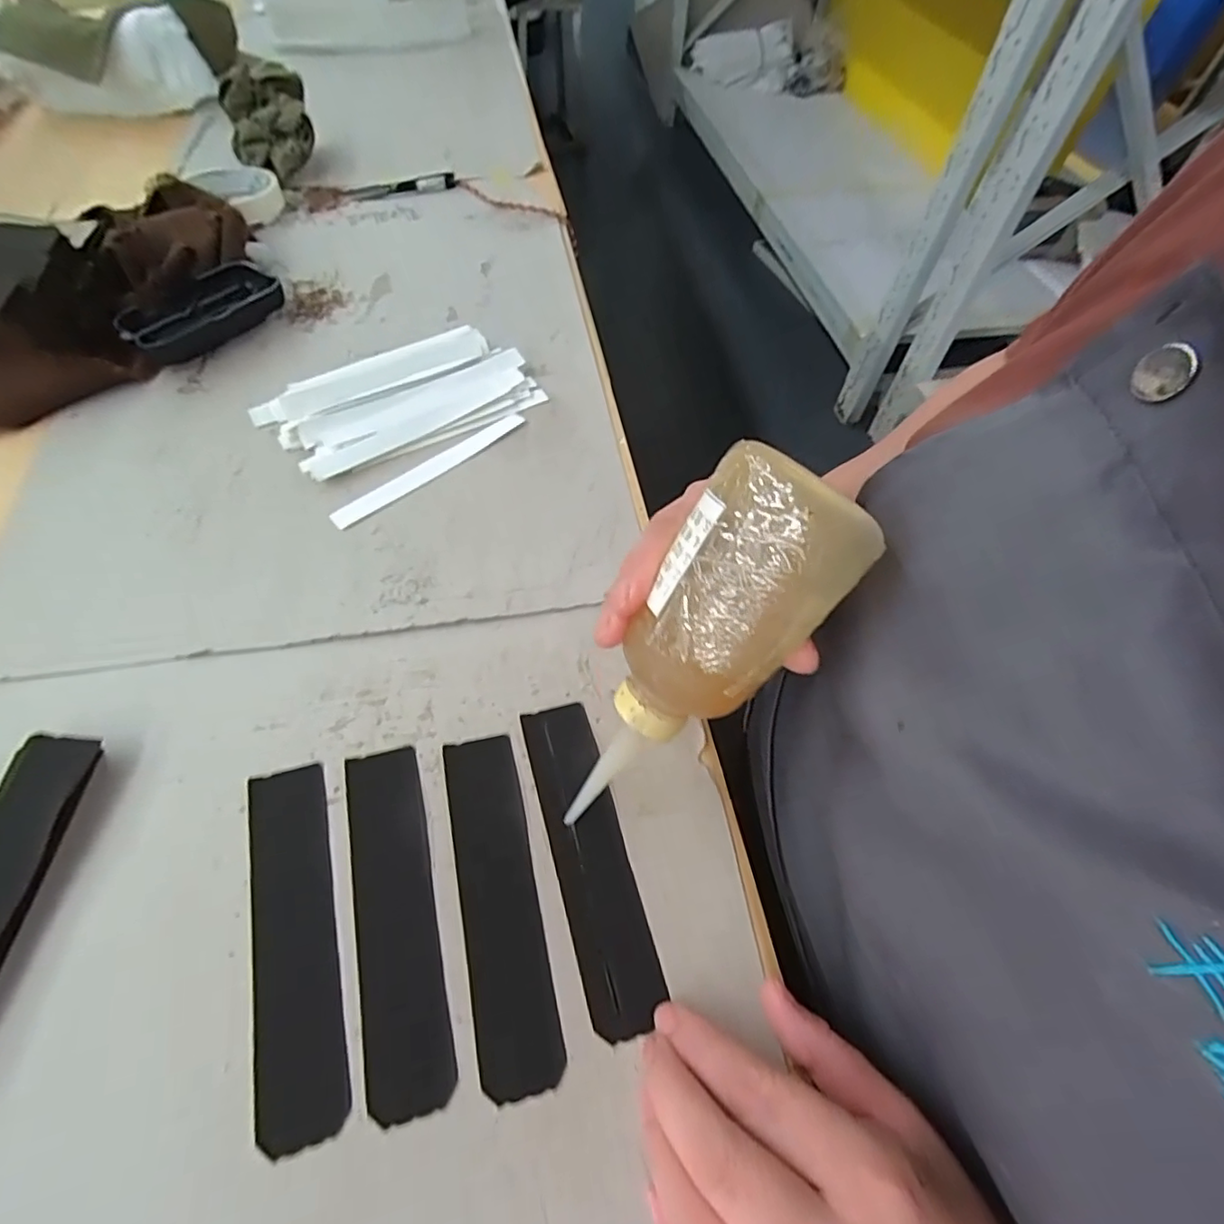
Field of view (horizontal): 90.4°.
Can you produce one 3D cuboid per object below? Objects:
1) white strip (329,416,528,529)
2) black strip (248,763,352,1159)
[{"bbox_3d":[-0.114,-0.094,0.390,0.140,0.004,0.015,-37,66,-24],"label":"white strip"},{"bbox_3d":[-0.131,0.132,0.250,0.031,0.006,0.138,-11,57,-18],"label":"black strip"}]

